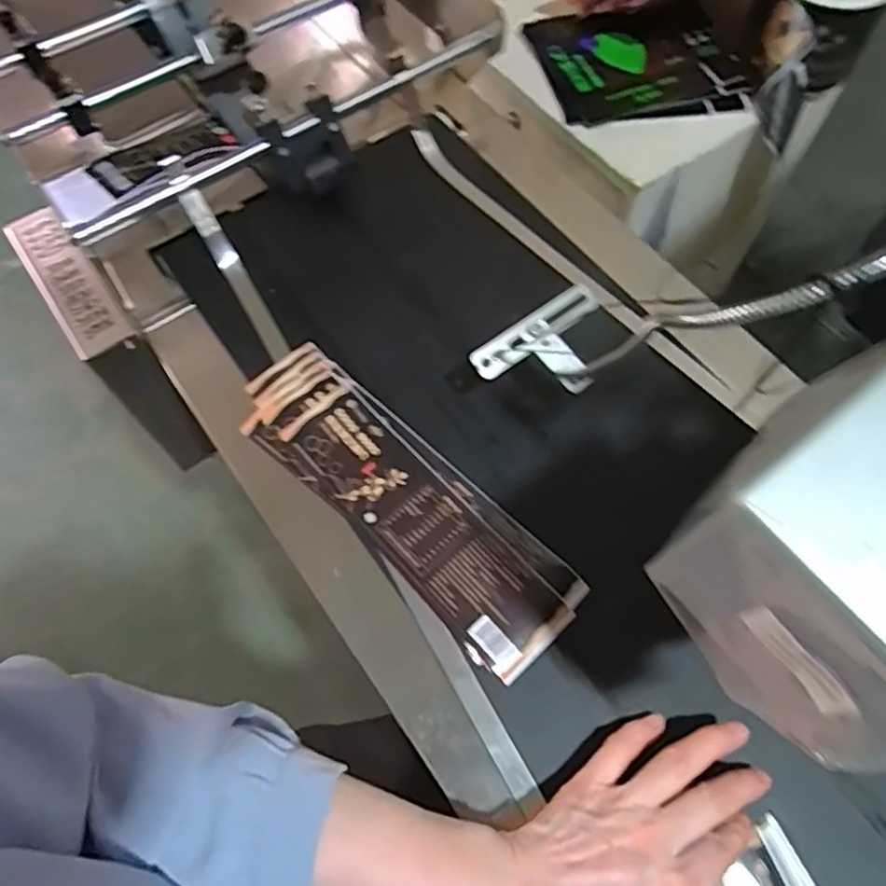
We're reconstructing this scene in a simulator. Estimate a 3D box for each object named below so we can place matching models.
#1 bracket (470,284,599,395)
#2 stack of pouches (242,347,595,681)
[{"bbox_3d":[0.076,-0.062,0.468,0.099,0.011,0.063,-34,88,-10],"label":"bracket"},{"bbox_3d":[-0.032,0.036,0.476,0.288,0.011,0.085,42,71,17],"label":"stack of pouches"}]

